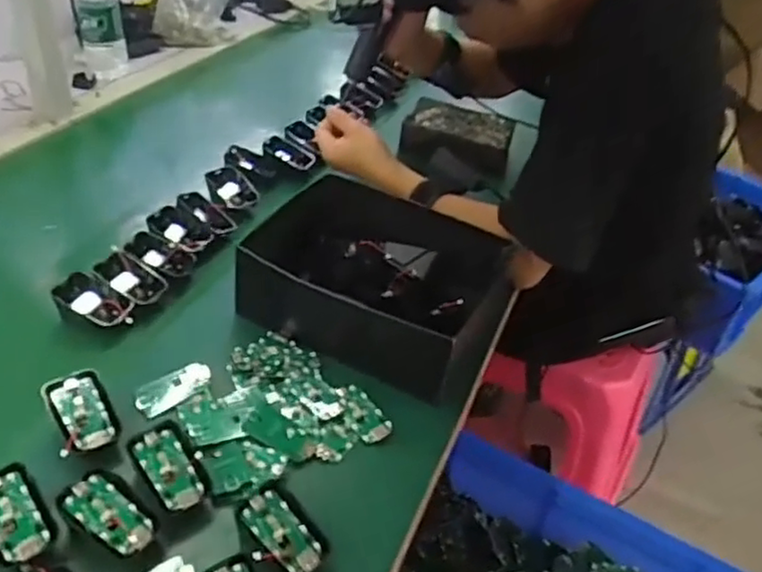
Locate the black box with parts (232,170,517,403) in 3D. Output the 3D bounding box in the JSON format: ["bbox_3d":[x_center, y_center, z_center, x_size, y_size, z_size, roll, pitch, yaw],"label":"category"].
[{"bbox_3d":[0.001,-0.009,0.706,0.242,0.084,0.195,20,38,20],"label":"black box with parts"}]

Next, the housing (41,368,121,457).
[{"bbox_3d":[-0.239,0.100,0.552,0.046,0.018,0.076,-15,56,-28],"label":"housing"}]

